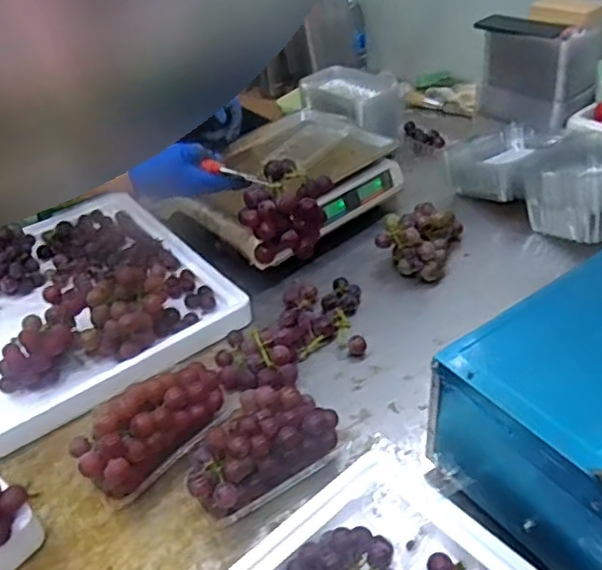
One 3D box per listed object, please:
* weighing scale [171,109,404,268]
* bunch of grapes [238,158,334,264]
[{"bbox_3d":[-0.025,-0.181,1.115,0.346,0.103,0.284,-35,46,-31],"label":"weighing scale"},{"bbox_3d":[-0.017,-0.091,0.824,0.105,0.126,0.091,1,39,10],"label":"bunch of grapes"}]

